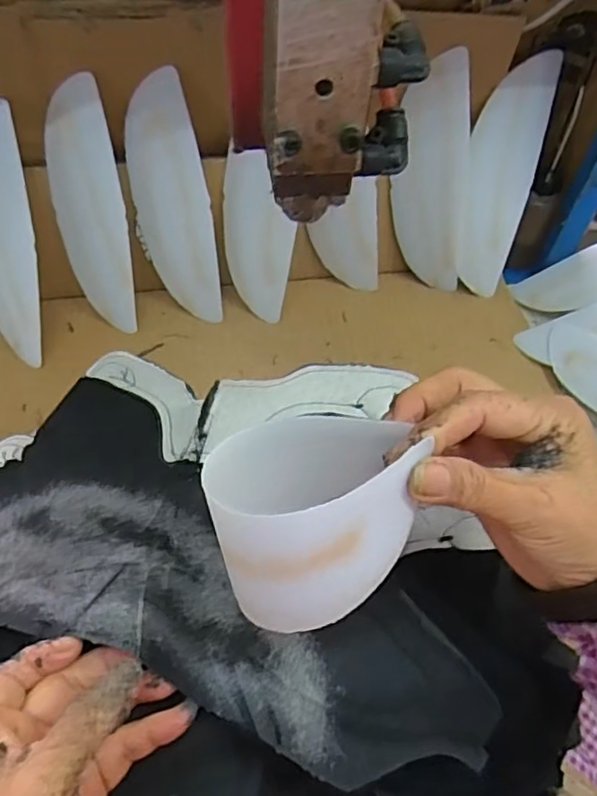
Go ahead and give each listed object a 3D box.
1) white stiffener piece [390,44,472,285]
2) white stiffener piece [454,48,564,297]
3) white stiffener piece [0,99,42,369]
[{"bbox_3d":[0.124,-0.206,0.581,0.068,0.213,0.013,8,38,17],"label":"white stiffener piece"},{"bbox_3d":[0.195,-0.211,0.592,0.071,0.216,0.033,11,23,4],"label":"white stiffener piece"},{"bbox_3d":[-0.263,-0.138,0.543,0.074,0.215,0.010,9,23,26],"label":"white stiffener piece"}]

